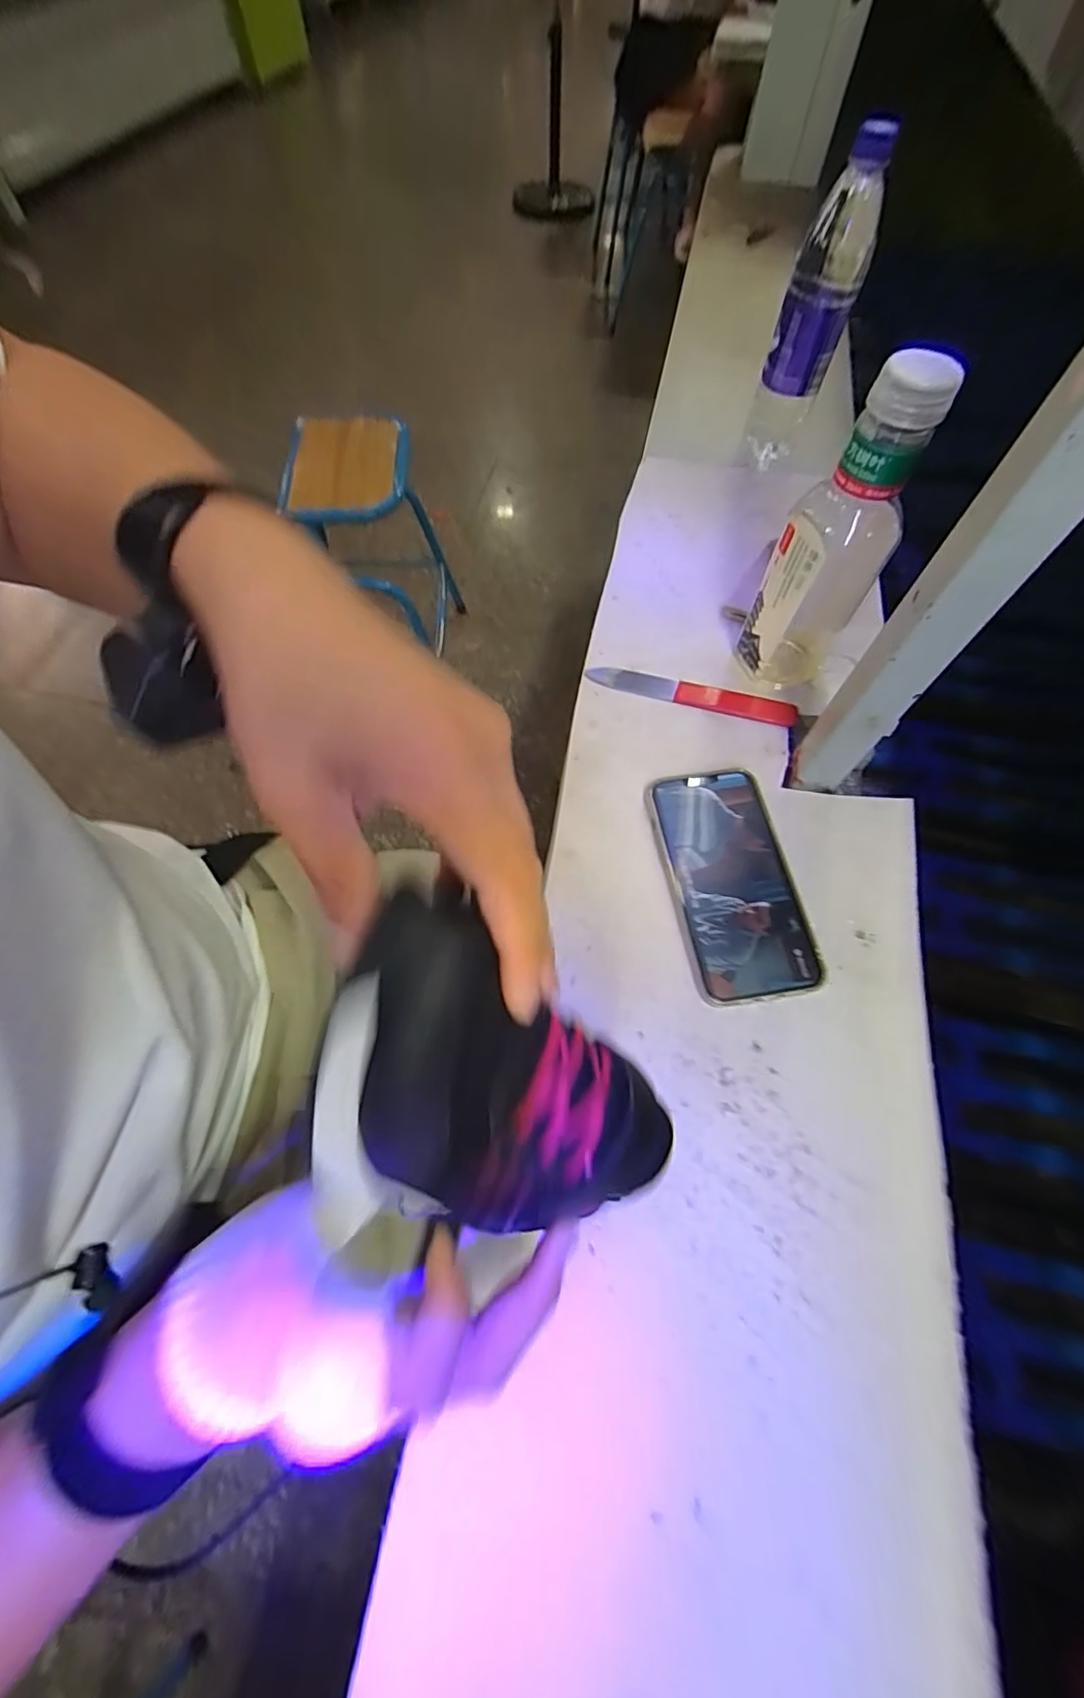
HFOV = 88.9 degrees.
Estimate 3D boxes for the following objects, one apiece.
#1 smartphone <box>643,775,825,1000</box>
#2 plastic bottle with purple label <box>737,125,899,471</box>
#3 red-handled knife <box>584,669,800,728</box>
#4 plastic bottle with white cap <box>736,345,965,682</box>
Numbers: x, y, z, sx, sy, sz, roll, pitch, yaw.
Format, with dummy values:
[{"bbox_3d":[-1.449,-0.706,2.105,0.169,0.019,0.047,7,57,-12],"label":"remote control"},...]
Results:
[{"bbox_3d":[0.127,0.019,0.373,0.081,0.013,0.159,-8,65,-5],"label":"smartphone"},{"bbox_3d":[0.260,-0.511,0.533,0.062,0.215,0.061,16,65,7],"label":"plastic bottle with purple label"},{"bbox_3d":[0.121,-0.127,0.448,0.166,0.005,0.024,15,65,7],"label":"red-handled knife"},{"bbox_3d":[0.201,-0.205,0.377,0.066,0.206,0.070,35,69,15],"label":"plastic bottle with white cap"}]

